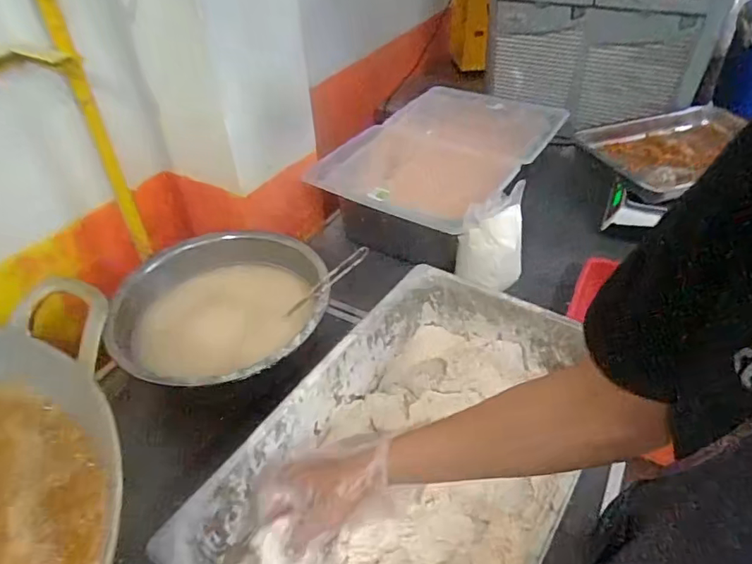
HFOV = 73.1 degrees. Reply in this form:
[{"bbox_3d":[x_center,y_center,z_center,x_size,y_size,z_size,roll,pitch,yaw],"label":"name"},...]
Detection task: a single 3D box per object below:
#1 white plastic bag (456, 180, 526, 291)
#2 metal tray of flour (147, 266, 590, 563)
[{"bbox_3d":[0.201,-0.080,0.884,0.107,0.139,0.112,8,42,12],"label":"white plastic bag"},{"bbox_3d":[0.051,0.229,0.632,0.322,0.163,0.522,21,46,26],"label":"metal tray of flour"}]

